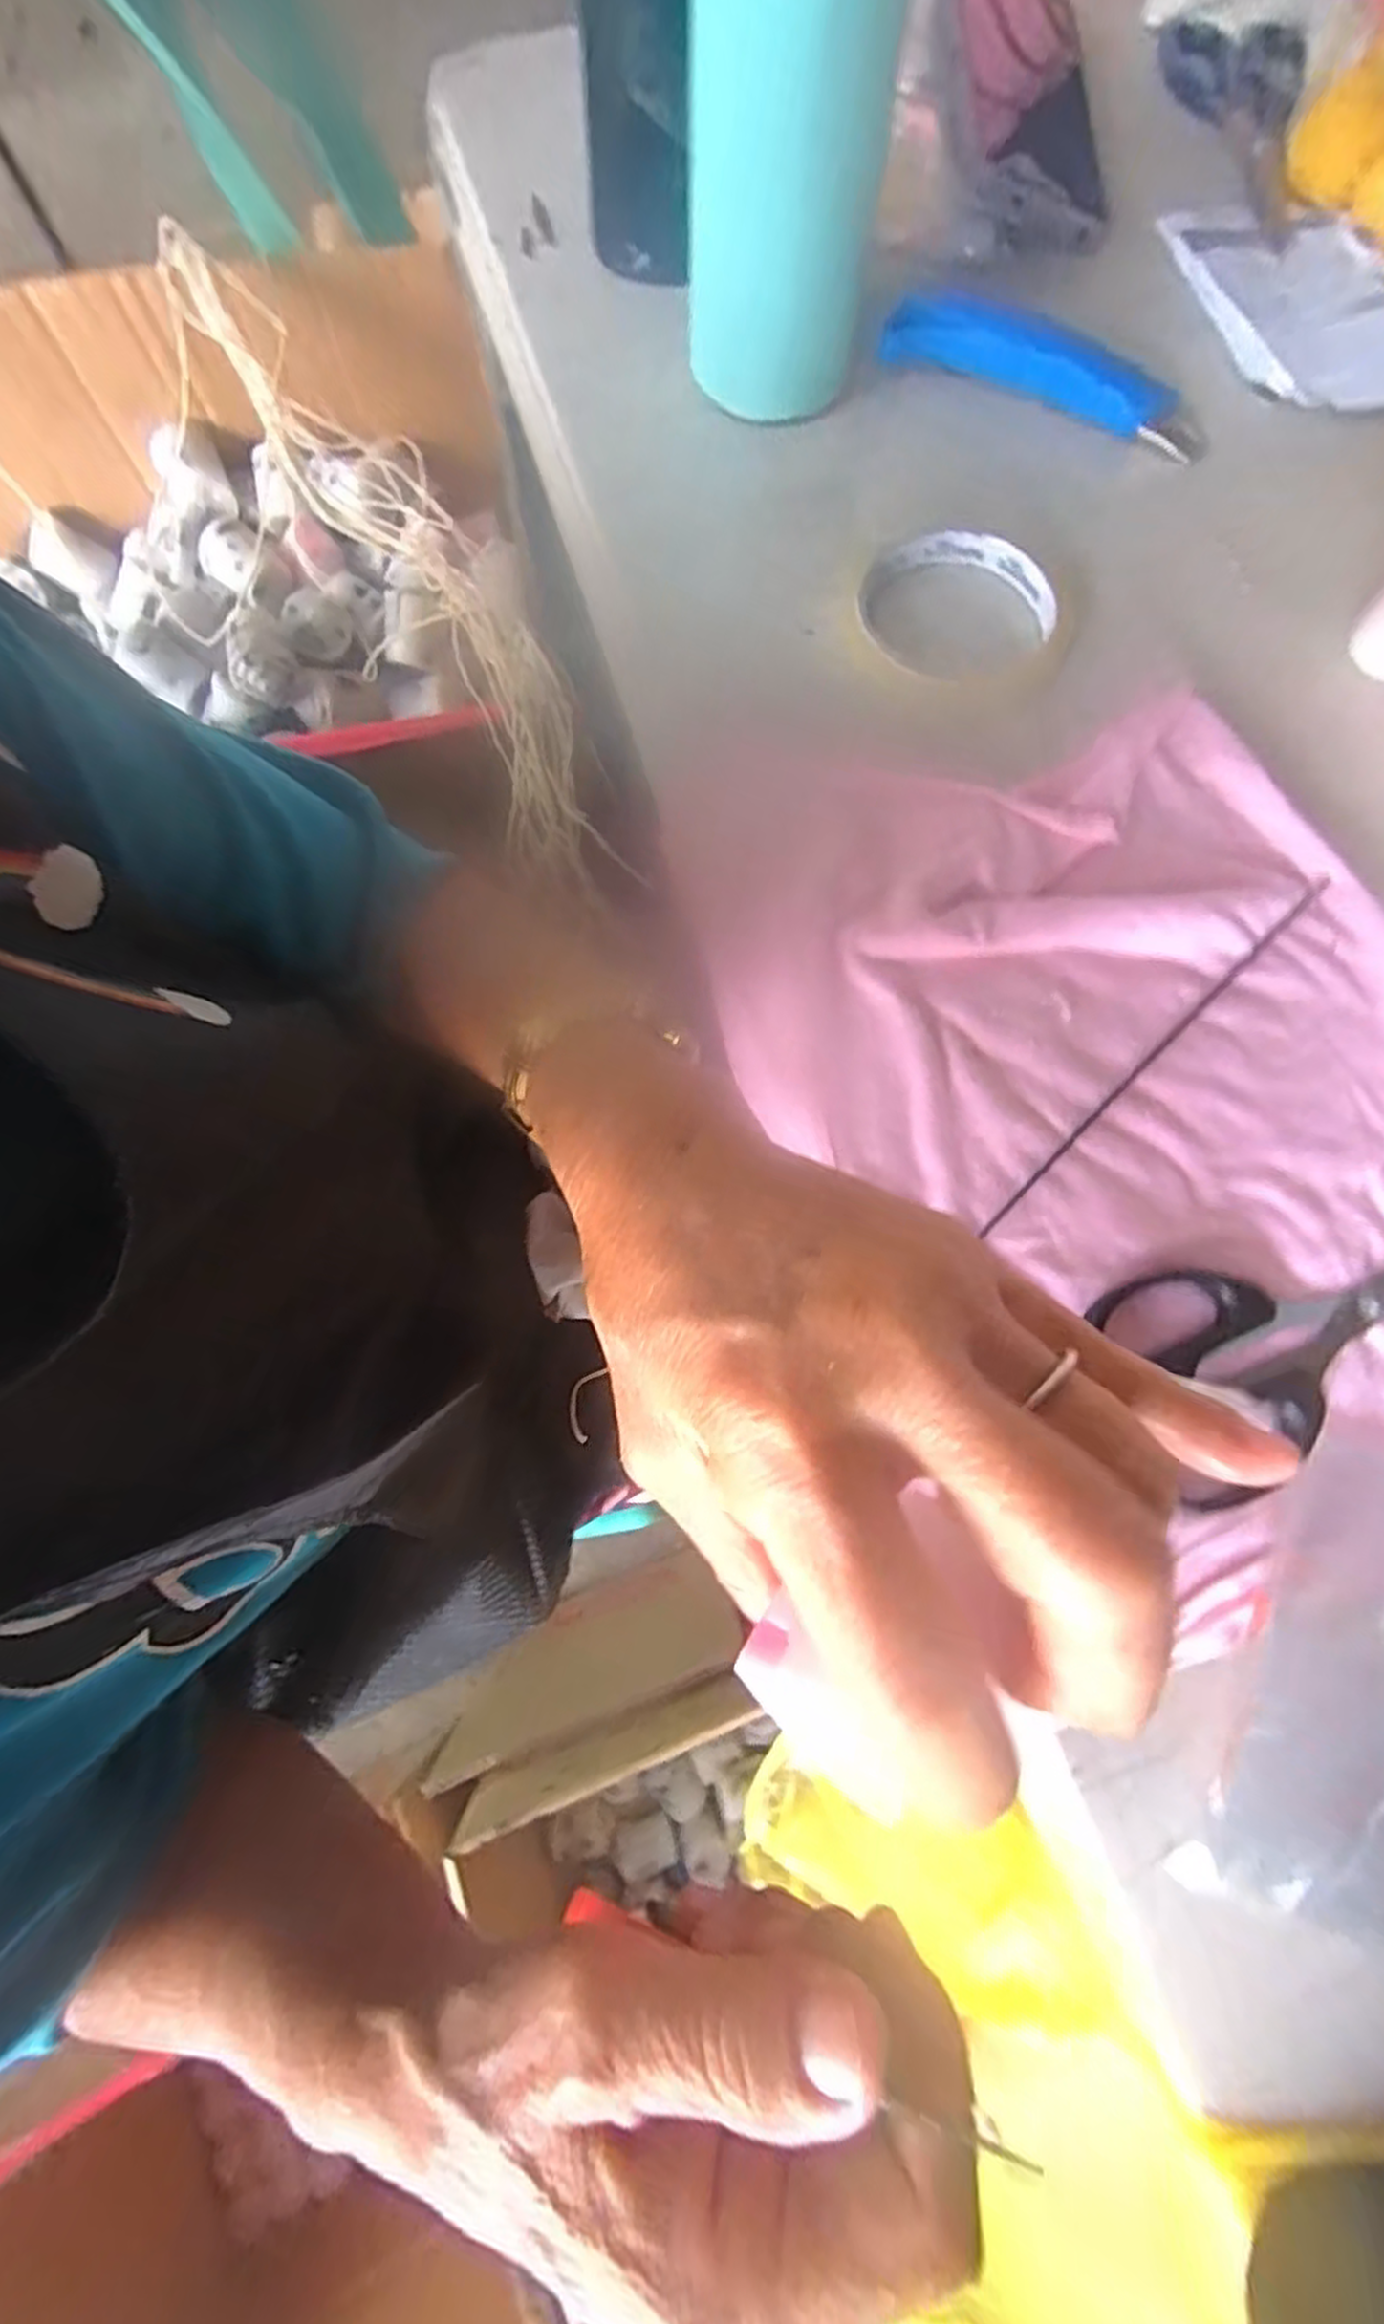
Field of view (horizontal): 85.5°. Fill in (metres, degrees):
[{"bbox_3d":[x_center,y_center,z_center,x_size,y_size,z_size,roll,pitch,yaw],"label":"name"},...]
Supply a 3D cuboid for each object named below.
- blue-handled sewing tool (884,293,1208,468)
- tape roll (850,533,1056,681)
[{"bbox_3d":[0.157,-0.350,0.331,0.146,0.022,0.025,20,78,5],"label":"blue-handled sewing tool"},{"bbox_3d":[0.104,-0.221,0.301,0.077,0.011,0.079,0,77,1],"label":"tape roll"}]

